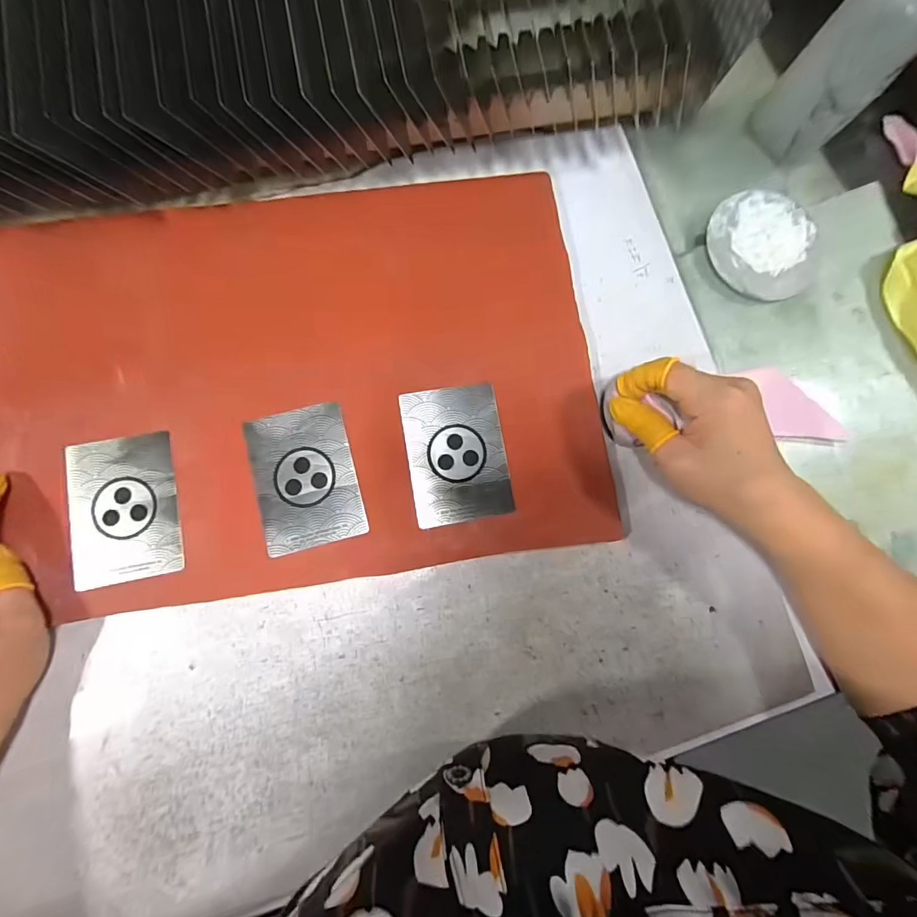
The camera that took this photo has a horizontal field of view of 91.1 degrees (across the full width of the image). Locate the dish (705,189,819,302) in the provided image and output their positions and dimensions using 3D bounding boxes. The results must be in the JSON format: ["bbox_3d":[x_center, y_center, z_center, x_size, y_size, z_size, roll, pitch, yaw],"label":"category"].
[{"bbox_3d":[0.226,-0.158,0.331,0.080,0.004,0.081,0,83,-3],"label":"dish"}]

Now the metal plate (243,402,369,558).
[{"bbox_3d":[-0.096,0.012,0.284,0.061,0.004,0.087,-14,84,-5],"label":"metal plate"}]

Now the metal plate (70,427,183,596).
[{"bbox_3d":[-0.206,0.031,0.277,0.063,0.006,0.087,-10,83,-6],"label":"metal plate"}]

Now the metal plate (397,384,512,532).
[{"bbox_3d":[-0.001,-0.003,0.290,0.062,0.004,0.086,-9,83,-5],"label":"metal plate"}]

